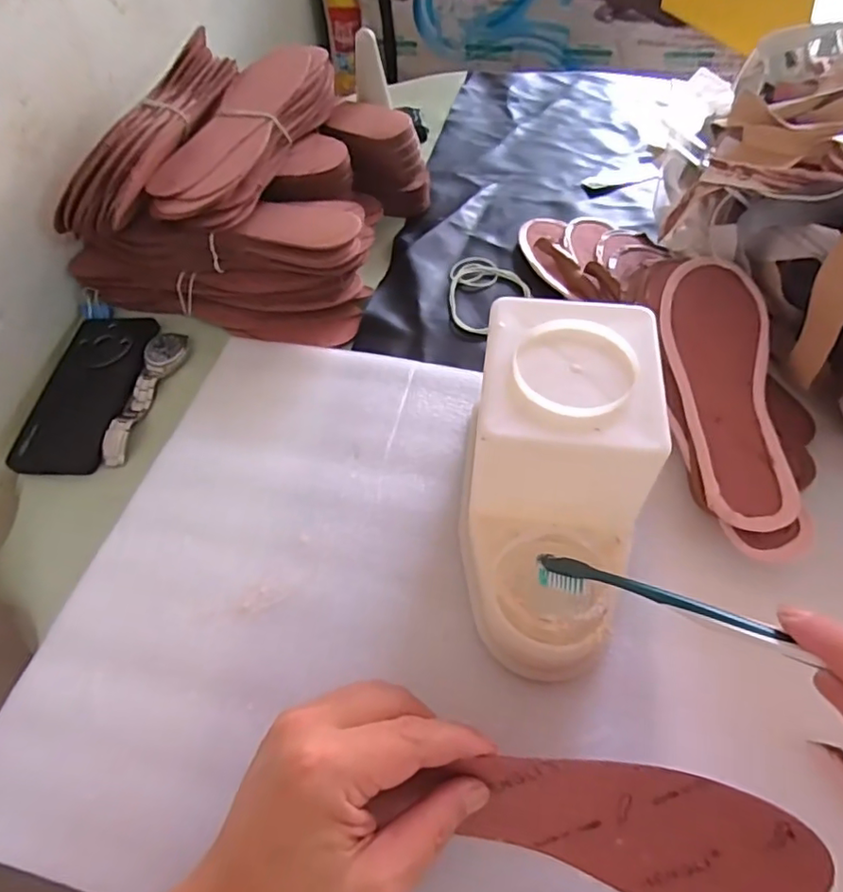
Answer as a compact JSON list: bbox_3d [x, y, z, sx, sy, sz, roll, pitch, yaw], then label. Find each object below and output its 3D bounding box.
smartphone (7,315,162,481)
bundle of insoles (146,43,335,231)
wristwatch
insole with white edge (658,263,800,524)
[{"bbox_3d":[-0.290,-0.049,0.494,0.078,0.013,0.167,3,56,4],"label":"smartphone"},{"bbox_3d":[-0.153,-0.280,0.514,0.087,0.043,0.252,14,58,11],"label":"bundle of insoles"},{"bbox_3d":[-0.237,-0.043,0.487,0.034,0.014,0.135,6,56,6],"label":"wristwatch"},{"bbox_3d":[0.213,-0.048,0.404,0.070,0.005,0.222,3,61,13],"label":"insole with white edge"}]

